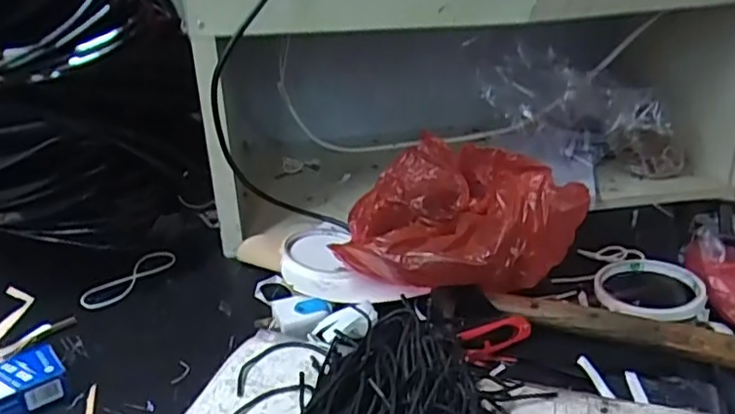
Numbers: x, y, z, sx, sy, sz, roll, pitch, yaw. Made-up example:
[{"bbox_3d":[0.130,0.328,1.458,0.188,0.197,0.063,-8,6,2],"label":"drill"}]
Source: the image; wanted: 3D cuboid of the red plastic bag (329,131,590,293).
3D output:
[{"bbox_3d":[0.081,0.000,0.566,0.205,0.077,0.197,0,24,7],"label":"red plastic bag"}]

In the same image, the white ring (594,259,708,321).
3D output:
[{"bbox_3d":[0.239,0.072,0.543,0.085,0.018,0.092,-3,26,9],"label":"white ring"}]

